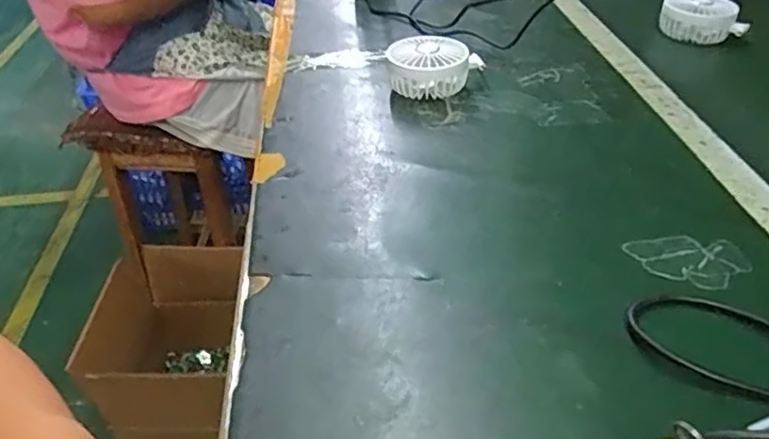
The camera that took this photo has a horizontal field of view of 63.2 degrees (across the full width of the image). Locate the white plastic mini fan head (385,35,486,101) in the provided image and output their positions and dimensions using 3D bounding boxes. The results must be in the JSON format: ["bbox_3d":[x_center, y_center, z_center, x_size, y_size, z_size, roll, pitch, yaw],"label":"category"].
[{"bbox_3d":[0.056,-0.167,0.694,0.107,0.048,0.079,1,38,4],"label":"white plastic mini fan head"}]

